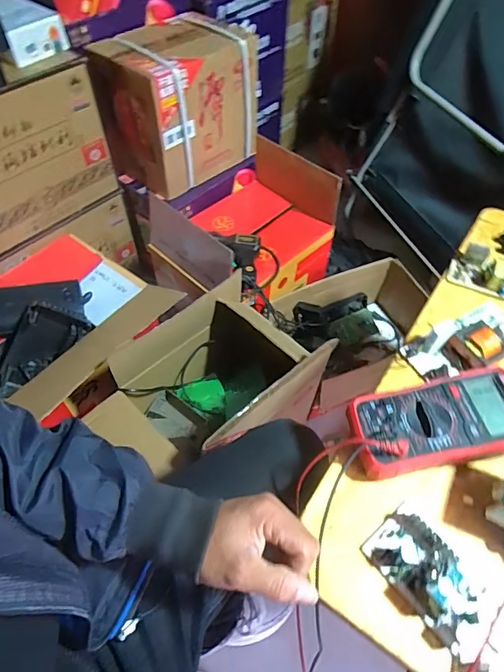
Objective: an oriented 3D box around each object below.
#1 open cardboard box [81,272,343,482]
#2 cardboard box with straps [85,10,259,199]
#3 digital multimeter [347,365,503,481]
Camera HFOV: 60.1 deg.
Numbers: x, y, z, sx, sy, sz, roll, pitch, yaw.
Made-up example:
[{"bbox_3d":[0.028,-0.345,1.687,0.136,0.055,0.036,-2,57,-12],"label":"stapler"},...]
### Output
[{"bbox_3d":[-0.061,0.109,0.843,0.362,0.257,0.253,-33,61,-22],"label":"open cardboard box"},{"bbox_3d":[-0.175,-0.560,1.067,0.225,0.282,0.329,35,61,22],"label":"cardboard box with straps"},{"bbox_3d":[0.197,0.094,0.464,0.182,0.049,0.090,-9,55,-7],"label":"digital multimeter"}]

